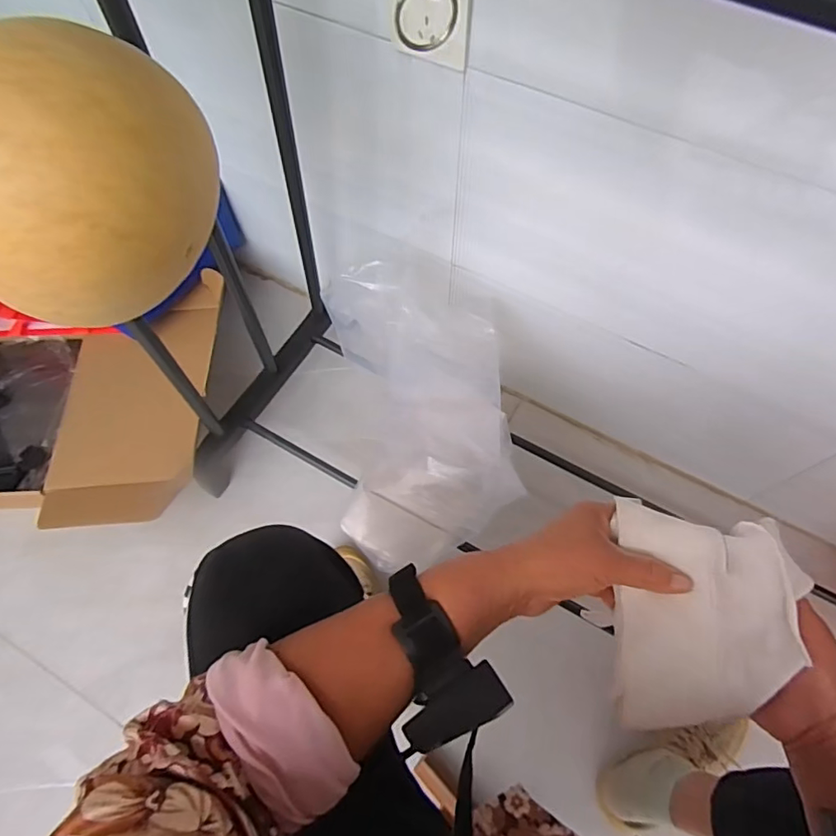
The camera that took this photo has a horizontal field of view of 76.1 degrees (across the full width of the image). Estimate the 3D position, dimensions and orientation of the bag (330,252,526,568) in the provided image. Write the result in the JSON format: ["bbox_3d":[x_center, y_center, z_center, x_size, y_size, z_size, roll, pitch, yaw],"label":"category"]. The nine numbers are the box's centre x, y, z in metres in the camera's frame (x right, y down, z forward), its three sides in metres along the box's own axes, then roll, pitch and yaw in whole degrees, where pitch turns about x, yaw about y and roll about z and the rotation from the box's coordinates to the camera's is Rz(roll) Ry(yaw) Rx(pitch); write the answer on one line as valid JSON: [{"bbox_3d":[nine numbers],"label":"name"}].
[{"bbox_3d":[0.004,-0.009,0.732,0.238,0.161,0.357,-12,65,-4],"label":"bag"}]

